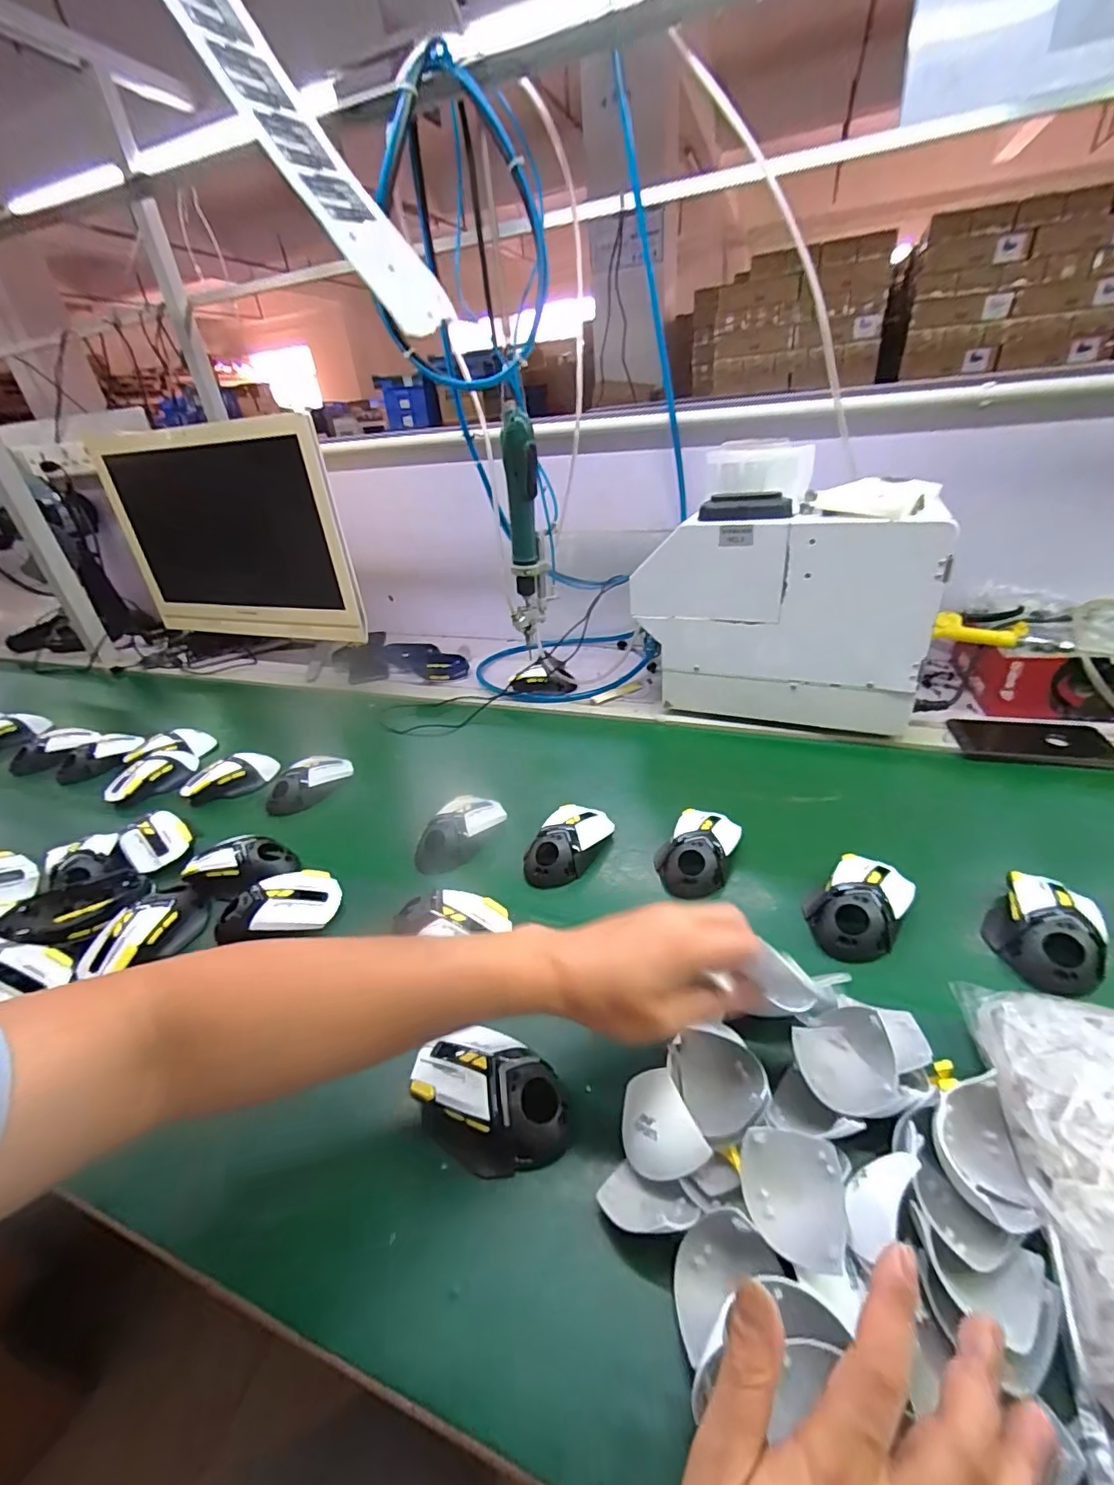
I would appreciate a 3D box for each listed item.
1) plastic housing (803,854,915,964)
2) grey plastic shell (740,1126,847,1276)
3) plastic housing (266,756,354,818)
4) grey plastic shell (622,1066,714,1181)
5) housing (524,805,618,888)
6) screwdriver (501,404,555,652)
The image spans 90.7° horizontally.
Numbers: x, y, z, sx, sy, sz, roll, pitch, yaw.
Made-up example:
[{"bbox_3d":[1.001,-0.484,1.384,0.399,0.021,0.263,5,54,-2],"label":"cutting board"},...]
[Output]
[{"bbox_3d":[0.268,0.139,0.494,0.076,0.037,0.117,19,40,35],"label":"plastic housing"},{"bbox_3d":[0.128,0.245,0.300,0.051,0.021,0.059,-1,44,20],"label":"grey plastic shell"},{"bbox_3d":[-0.332,0.057,0.740,0.067,0.045,0.118,24,43,39],"label":"plastic housing"},{"bbox_3d":[0.062,0.239,0.341,0.044,0.018,0.056,-30,67,2],"label":"grey plastic shell"},{"bbox_3d":[0.011,0.109,0.595,0.070,0.050,0.118,19,40,35],"label":"housing"},{"bbox_3d":[-0.043,-0.275,0.741,0.059,0.282,0.048,-8,32,-2],"label":"screwdriver"}]

